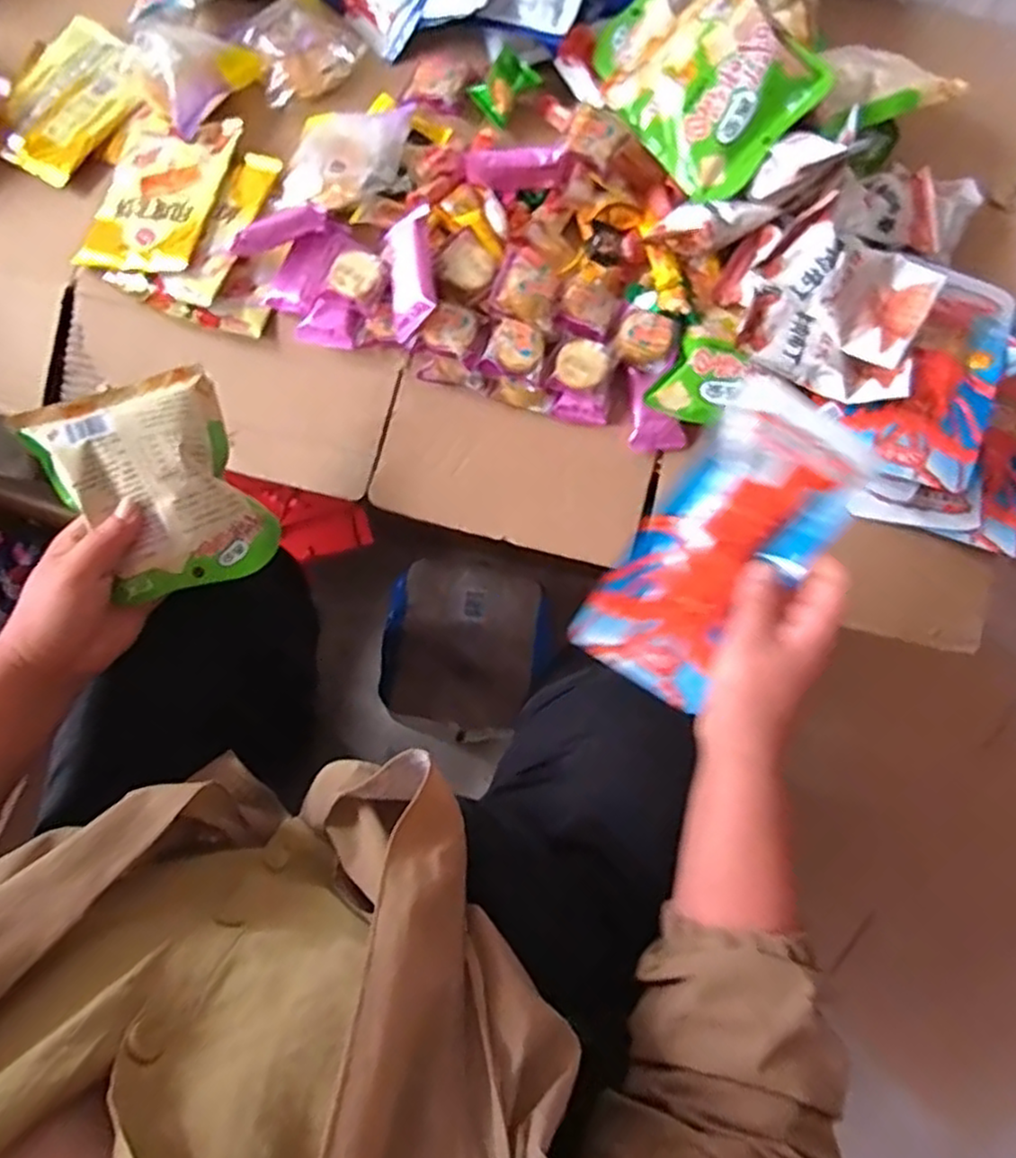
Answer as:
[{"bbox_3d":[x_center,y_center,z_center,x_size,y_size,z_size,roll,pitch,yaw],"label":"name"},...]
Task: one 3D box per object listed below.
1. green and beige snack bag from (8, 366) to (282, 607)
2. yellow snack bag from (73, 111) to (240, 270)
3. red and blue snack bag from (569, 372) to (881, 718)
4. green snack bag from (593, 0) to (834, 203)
[{"bbox_3d":[-0.242,-0.061,0.486,0.122,0.038,0.148,-24,105,-14],"label":"green and beige snack bag"},{"bbox_3d":[-0.293,-0.325,0.590,0.101,0.013,0.154,12,75,2],"label":"yellow snack bag"},{"bbox_3d":[0.133,-0.018,0.443,0.094,0.014,0.201,39,103,11],"label":"red and blue snack bag"},{"bbox_3d":[0.155,-0.422,0.582,0.129,0.047,0.208,-40,77,18],"label":"green snack bag"}]

